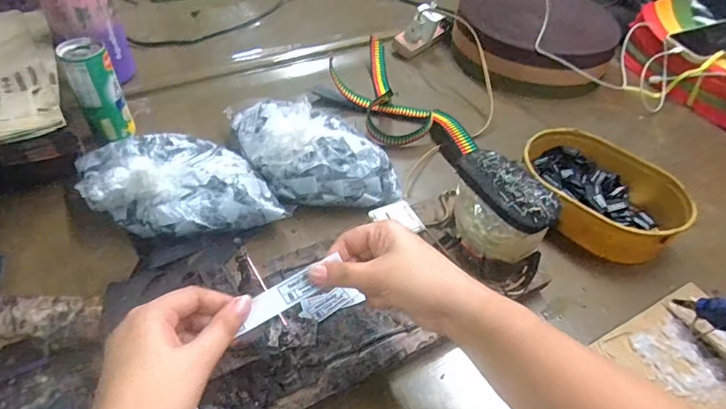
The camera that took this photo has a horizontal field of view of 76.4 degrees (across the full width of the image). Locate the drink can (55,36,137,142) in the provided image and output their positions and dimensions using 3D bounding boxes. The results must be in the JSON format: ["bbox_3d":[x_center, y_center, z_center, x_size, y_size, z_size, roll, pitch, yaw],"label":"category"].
[{"bbox_3d":[-0.331,-0.141,0.579,0.052,0.116,0.057,2,45,-2],"label":"drink can"}]

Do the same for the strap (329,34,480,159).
[{"bbox_3d":[0.042,-0.153,0.686,0.140,0.044,0.292,-20,49,-22],"label":"strap"}]

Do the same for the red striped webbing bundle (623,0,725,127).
[{"bbox_3d":[0.557,-0.218,0.734,0.135,0.108,0.281,-15,48,-19],"label":"red striped webbing bundle"}]

